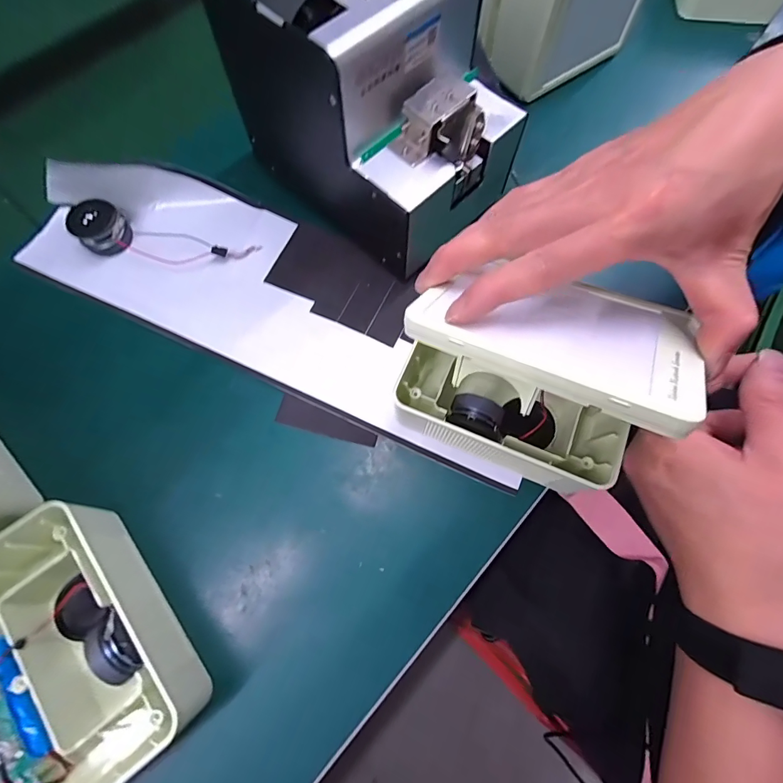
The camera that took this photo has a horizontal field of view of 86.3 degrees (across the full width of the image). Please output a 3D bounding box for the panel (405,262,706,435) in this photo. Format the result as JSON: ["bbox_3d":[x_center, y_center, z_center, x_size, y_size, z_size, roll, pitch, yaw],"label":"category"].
[{"bbox_3d":[0.086,-0.034,0.218,0.130,0.010,0.099,23,45,19],"label":"panel"}]

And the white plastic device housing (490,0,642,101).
[{"bbox_3d":[0.164,-0.350,0.376,0.135,0.108,0.067,-36,73,-11],"label":"white plastic device housing"}]

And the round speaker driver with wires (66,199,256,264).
[{"bbox_3d":[-0.183,-0.123,0.332,0.137,0.024,0.038,11,70,5],"label":"round speaker driver with wires"}]

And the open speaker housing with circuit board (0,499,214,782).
[{"bbox_3d":[-0.185,0.151,0.236,0.109,0.060,0.143,-36,73,-12],"label":"open speaker housing with circuit board"}]

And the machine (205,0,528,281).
[{"bbox_3d":[-0.008,-0.211,0.303,0.173,0.145,0.132,41,76,14],"label":"machine"}]

